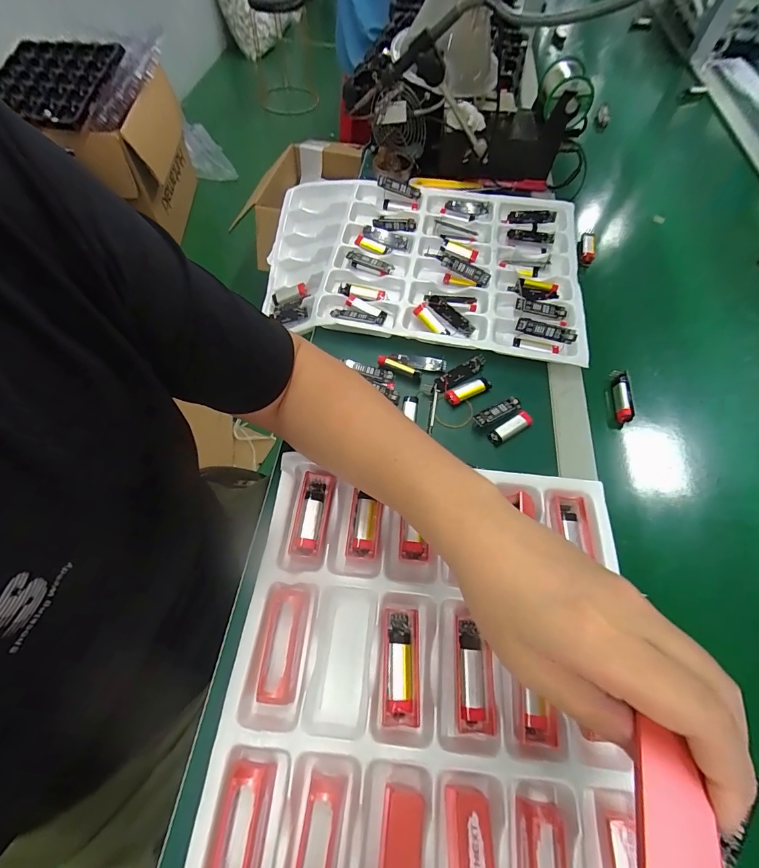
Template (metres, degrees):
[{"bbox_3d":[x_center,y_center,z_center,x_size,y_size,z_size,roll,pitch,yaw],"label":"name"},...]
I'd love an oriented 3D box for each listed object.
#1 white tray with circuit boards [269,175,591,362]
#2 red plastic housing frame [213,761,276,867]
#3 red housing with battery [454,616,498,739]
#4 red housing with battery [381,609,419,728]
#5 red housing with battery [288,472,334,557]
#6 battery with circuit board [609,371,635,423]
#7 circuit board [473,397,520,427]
[{"bbox_3d":[0.054,-0.245,0.563,0.449,0.053,0.320,9,61,2],"label":"white tray with circuit boards"},{"bbox_3d":[-0.092,0.268,0.255,0.030,0.024,0.078,4,61,0],"label":"red plastic housing frame"},{"bbox_3d":[0.075,0.188,0.307,0.027,0.013,0.075,5,61,0],"label":"red housing with battery"},{"bbox_3d":[0.017,0.183,0.309,0.028,0.013,0.078,3,61,-1],"label":"red housing with battery"},{"bbox_3d":[-0.062,0.075,0.367,0.030,0.013,0.078,7,61,1],"label":"red housing with battery"},{"bbox_3d":[0.289,-0.045,0.464,0.020,0.016,0.070,13,61,5],"label":"battery with circuit board"},{"bbox_3d":[0.133,-0.026,0.435,0.066,0.010,0.017,-28,66,-16],"label":"circuit board"}]

